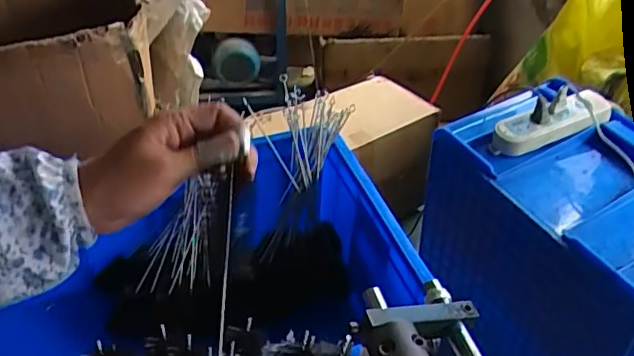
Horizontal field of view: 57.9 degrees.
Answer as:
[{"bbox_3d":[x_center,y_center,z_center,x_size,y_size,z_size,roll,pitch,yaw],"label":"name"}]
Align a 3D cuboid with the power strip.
[{"bbox_3d":[0.351,-0.081,0.859,0.190,0.030,0.059,-20,43,-5],"label":"power strip"}]

